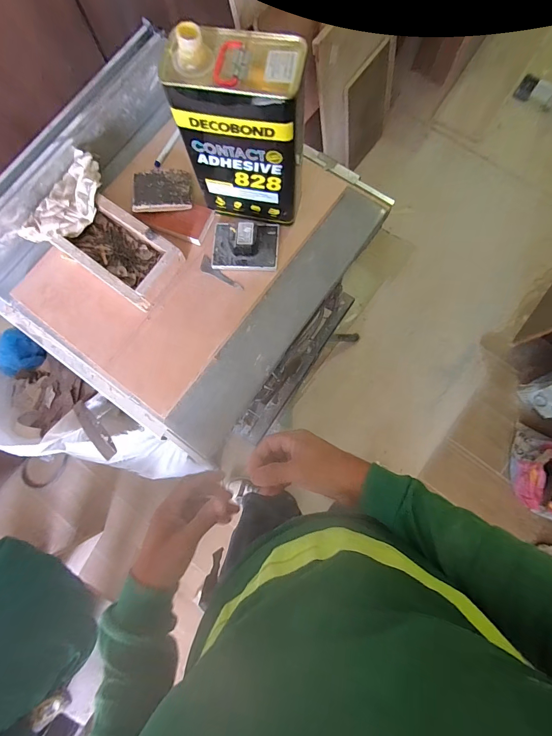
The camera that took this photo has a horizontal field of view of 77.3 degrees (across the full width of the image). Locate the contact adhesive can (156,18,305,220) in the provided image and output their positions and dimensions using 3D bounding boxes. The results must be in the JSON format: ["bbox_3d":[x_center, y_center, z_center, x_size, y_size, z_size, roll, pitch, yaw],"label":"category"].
[{"bbox_3d":[-0.045,-0.338,0.513,0.173,0.230,0.097,12,79,4],"label":"contact adhesive can"}]

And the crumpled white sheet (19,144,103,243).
[{"bbox_3d":[-0.374,-0.291,0.617,0.105,0.040,0.184,36,82,8],"label":"crumpled white sheet"}]

